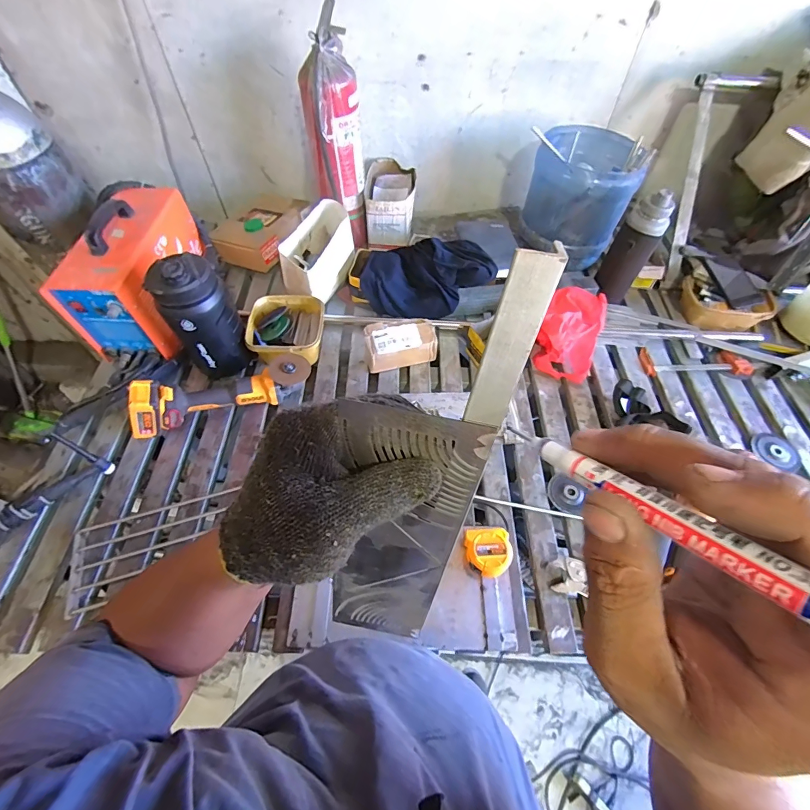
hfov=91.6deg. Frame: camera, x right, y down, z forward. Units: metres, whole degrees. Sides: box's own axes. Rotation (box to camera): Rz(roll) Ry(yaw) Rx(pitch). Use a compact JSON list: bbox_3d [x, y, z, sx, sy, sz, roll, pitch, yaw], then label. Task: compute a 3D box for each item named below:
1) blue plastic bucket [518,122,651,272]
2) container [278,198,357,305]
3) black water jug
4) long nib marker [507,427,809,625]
[{"bbox_3d":[0.490,-0.594,1.128,0.262,0.266,0.278,21,59,12],"label":"blue plastic bucket"},{"bbox_3d":[-0.218,-0.401,1.039,0.110,0.163,0.252,24,60,14],"label":"container"},{"bbox_3d":[-0.445,-0.190,0.872,0.137,0.289,0.116,-31,62,-19],"label":"black water jug"},{"bbox_3d":[0.088,0.038,0.116,0.009,0.010,0.152,-26,28,-16],"label":"long nib marker"}]

